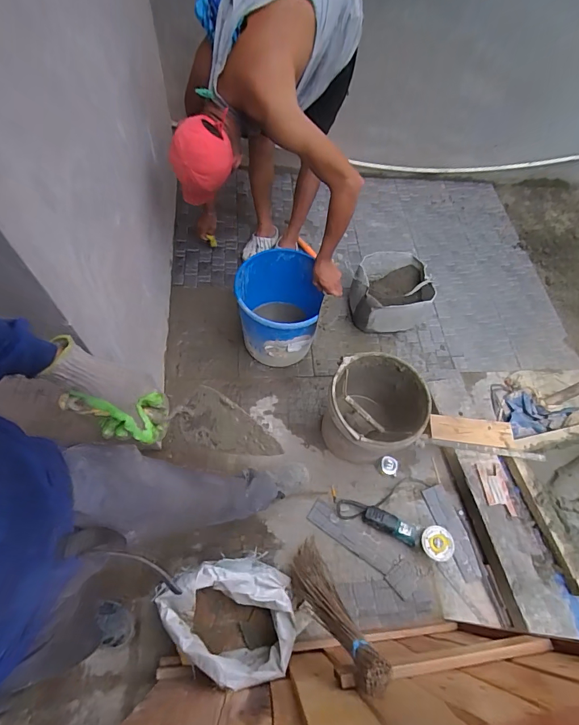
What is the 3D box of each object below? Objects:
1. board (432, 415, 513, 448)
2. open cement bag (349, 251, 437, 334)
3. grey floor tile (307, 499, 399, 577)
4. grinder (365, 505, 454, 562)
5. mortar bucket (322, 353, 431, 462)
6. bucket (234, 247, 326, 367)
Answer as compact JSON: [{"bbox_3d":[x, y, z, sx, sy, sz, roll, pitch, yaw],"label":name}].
[{"bbox_3d":[0.634,0.238,1.329,0.280,0.018,0.095,7,60,-1],"label":"board"},{"bbox_3d":[0.409,-0.277,1.585,0.321,0.238,0.283,7,60,-1],"label":"open cement bag"},{"bbox_3d":[0.199,0.570,1.248,0.295,0.010,0.071,32,66,15],"label":"grey floor tile"},{"bbox_3d":[0.372,0.547,1.221,0.267,0.094,0.103,17,61,5],"label":"grinder"},{"bbox_3d":[0.274,0.176,1.283,0.292,0.338,0.296,0,62,-1],"label":"mortar bucket"},{"bbox_3d":[-0.039,-0.197,1.433,0.307,0.295,0.324,9,60,0],"label":"bucket"}]

